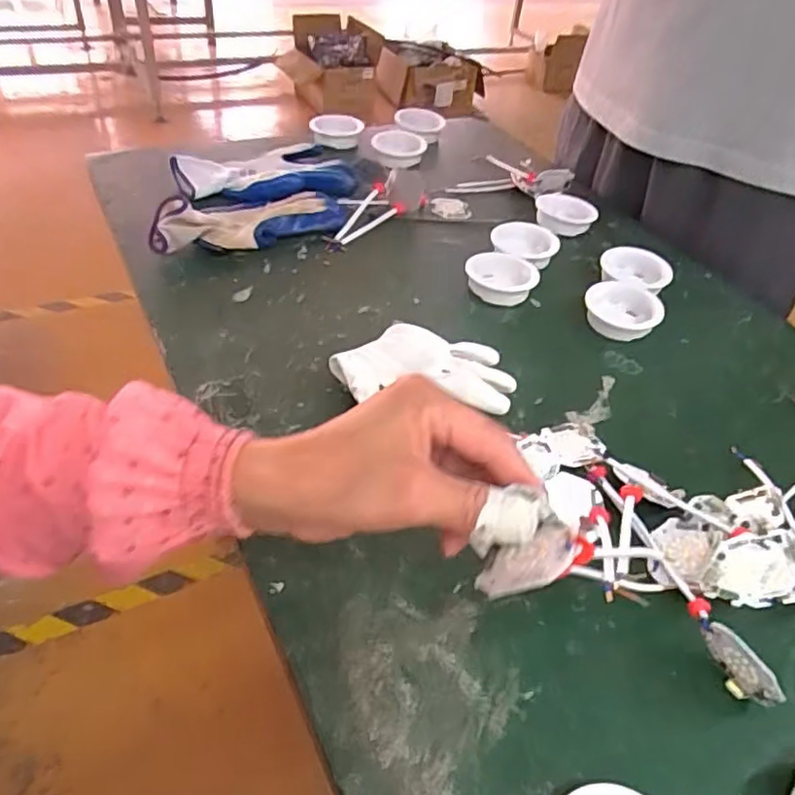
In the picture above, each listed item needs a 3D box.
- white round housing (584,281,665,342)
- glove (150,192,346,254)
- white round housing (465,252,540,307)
[{"bbox_3d":[0.222,-0.085,0.626,0.071,0.026,0.071,4,44,-4],"label":"white round housing"},{"bbox_3d":[-0.151,-0.190,0.666,0.204,0.050,0.083,-8,46,-15],"label":"glove"},{"bbox_3d":[0.105,-0.121,0.648,0.071,0.023,0.069,4,44,-4],"label":"white round housing"}]

